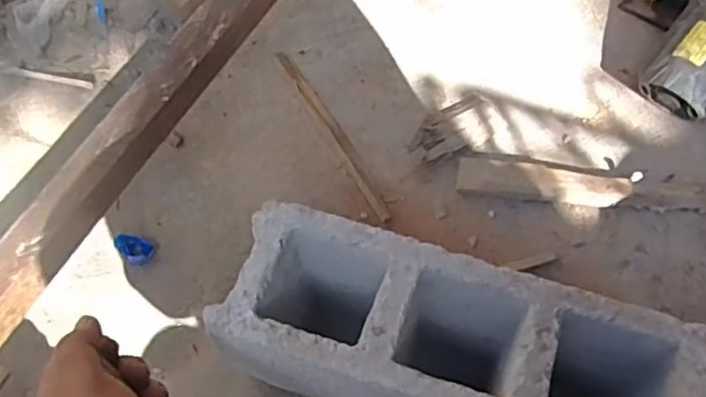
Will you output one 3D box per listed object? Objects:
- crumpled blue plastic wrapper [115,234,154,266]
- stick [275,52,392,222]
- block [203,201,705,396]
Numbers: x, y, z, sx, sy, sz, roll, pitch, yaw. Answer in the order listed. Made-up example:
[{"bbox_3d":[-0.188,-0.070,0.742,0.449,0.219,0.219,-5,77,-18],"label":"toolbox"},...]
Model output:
[{"bbox_3d":[-0.245,0.056,0.718,0.039,0.015,0.030,35,68,20],"label":"crumpled blue plastic wrapper"},{"bbox_3d":[-0.026,-0.087,0.795,0.022,0.008,0.287,-26,63,-11],"label":"stick"},{"bbox_3d":[0.089,0.146,0.550,0.366,0.195,0.118,16,63,12],"label":"block"}]

